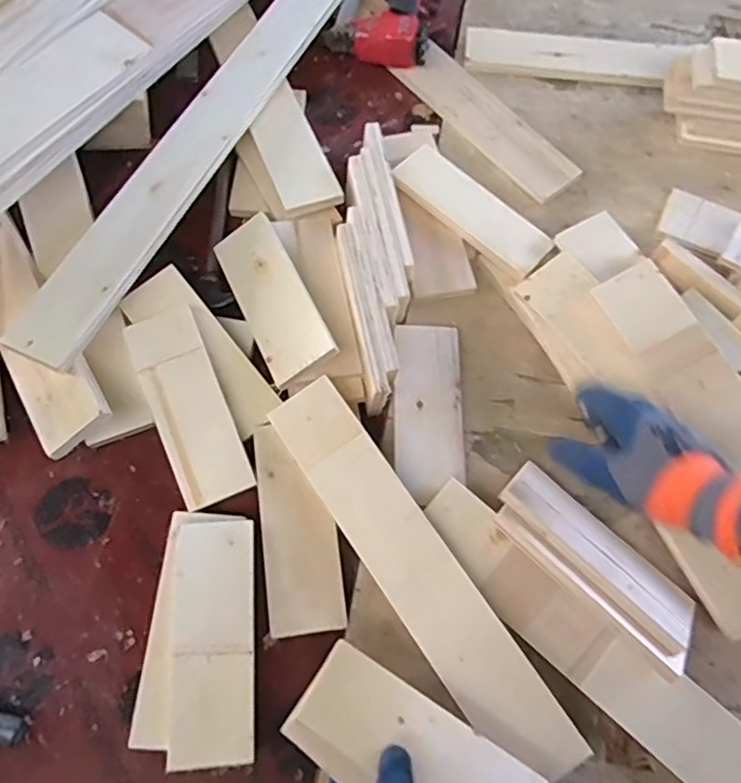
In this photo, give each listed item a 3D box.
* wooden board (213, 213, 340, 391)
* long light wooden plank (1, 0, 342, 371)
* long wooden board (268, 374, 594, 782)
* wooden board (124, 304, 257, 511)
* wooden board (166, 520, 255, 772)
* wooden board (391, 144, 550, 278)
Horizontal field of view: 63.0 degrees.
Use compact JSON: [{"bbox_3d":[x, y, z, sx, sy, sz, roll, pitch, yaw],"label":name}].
[{"bbox_3d":[-0.104,-0.102,0.633,0.072,0.011,0.204,-35,64,13],"label":"wooden board"},{"bbox_3d":[-0.166,-0.342,0.714,0.071,0.019,0.748,26,67,2],"label":"long light wooden plank"},{"bbox_3d":[0.042,0.163,0.549,0.073,0.012,0.400,-35,78,-4],"label":"long wooden board"},{"bbox_3d":[-0.180,0.014,0.600,0.069,0.007,0.194,-21,82,-9],"label":"wooden board"},{"bbox_3d":[-0.137,0.213,0.526,0.067,0.009,0.194,-2,70,-6],"label":"wooden board"},{"bbox_3d":[0.118,-0.211,0.698,0.192,0.011,0.072,39,67,7],"label":"wooden board"}]

